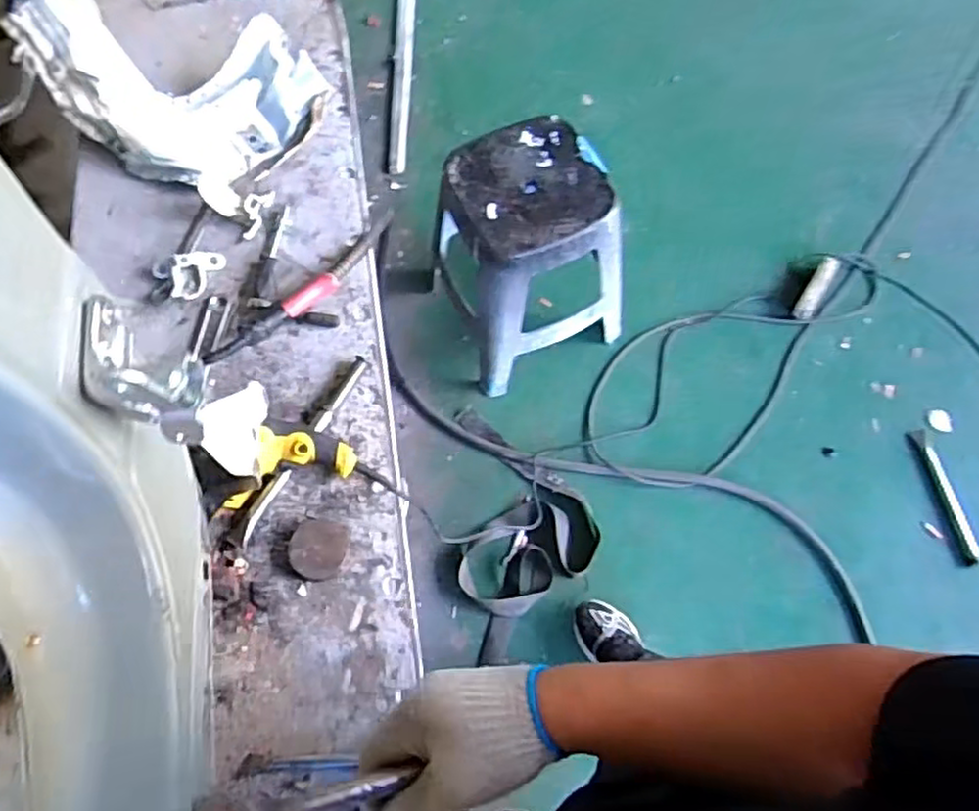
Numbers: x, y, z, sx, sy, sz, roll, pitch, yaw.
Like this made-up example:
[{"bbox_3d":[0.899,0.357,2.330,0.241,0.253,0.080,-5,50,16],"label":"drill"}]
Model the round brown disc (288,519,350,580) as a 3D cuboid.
[{"bbox_3d":[-0.244,0.201,0.994,0.088,0.033,0.087,6,68,4],"label":"round brown disc"}]

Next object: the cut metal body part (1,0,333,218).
[{"bbox_3d":[-0.570,-0.585,1.256,0.499,0.141,0.325,31,72,13],"label":"cut metal body part"}]

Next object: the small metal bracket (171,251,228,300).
[{"bbox_3d":[-0.484,-0.217,1.161,0.067,0.031,0.091,13,69,7],"label":"small metal bracket"}]

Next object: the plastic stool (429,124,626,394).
[{"bbox_3d":[0.073,-0.312,1.532,0.329,0.469,0.331,-26,70,-9],"label":"plastic stool"}]

